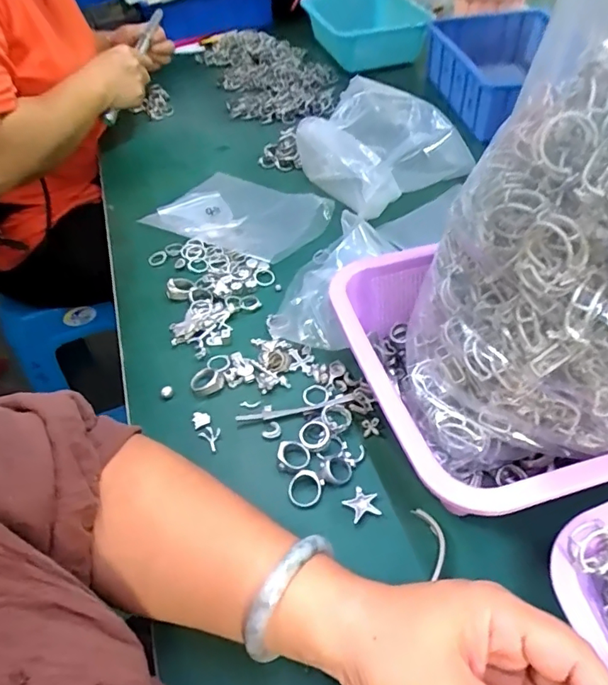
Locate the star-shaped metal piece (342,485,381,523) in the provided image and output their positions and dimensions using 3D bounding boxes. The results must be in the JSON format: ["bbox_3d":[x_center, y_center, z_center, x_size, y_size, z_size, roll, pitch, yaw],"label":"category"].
[{"bbox_3d":[0.040,0.112,0.348,0.022,0.004,0.023,-26,50,-19],"label":"star-shaped metal piece"}]

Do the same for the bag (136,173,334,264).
[{"bbox_3d":[-0.080,-0.153,0.598,0.199,0.027,0.136,19,51,21],"label":"bag"}]

